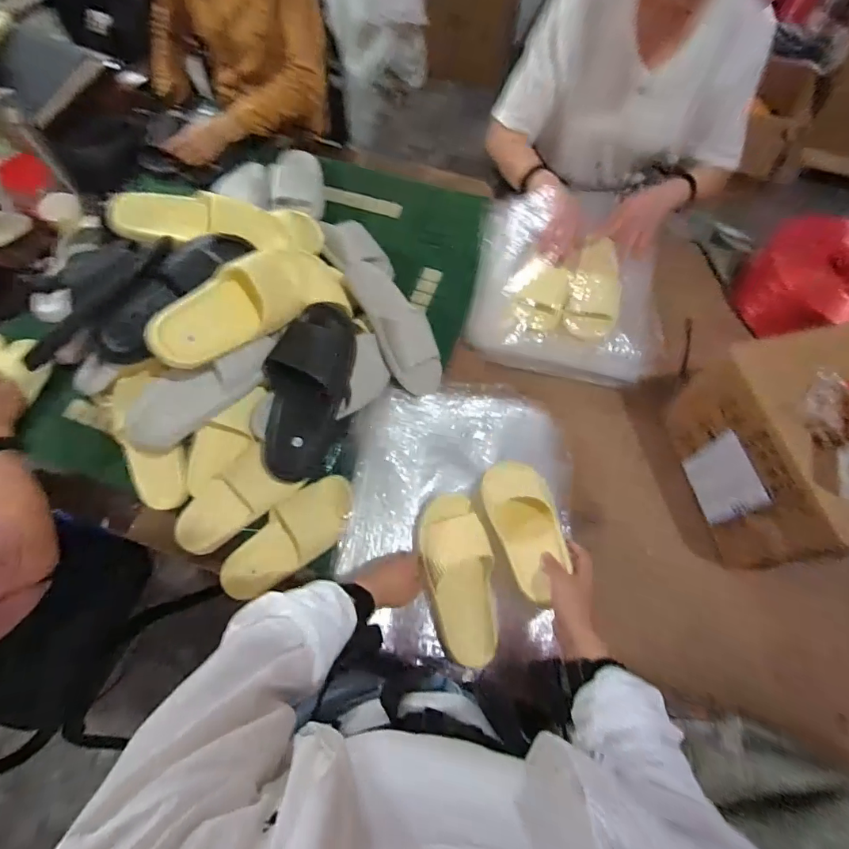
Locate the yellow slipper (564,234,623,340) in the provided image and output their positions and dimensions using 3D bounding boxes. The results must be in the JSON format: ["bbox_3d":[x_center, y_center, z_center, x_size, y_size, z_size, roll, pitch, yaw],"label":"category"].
[{"bbox_3d":[0.338,-0.263,0.931,0.104,0.055,0.227,21,69,7],"label":"yellow slipper"}]

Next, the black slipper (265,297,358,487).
[{"bbox_3d":[-0.178,-0.055,0.734,0.124,0.084,0.282,12,87,4],"label":"black slipper"}]

